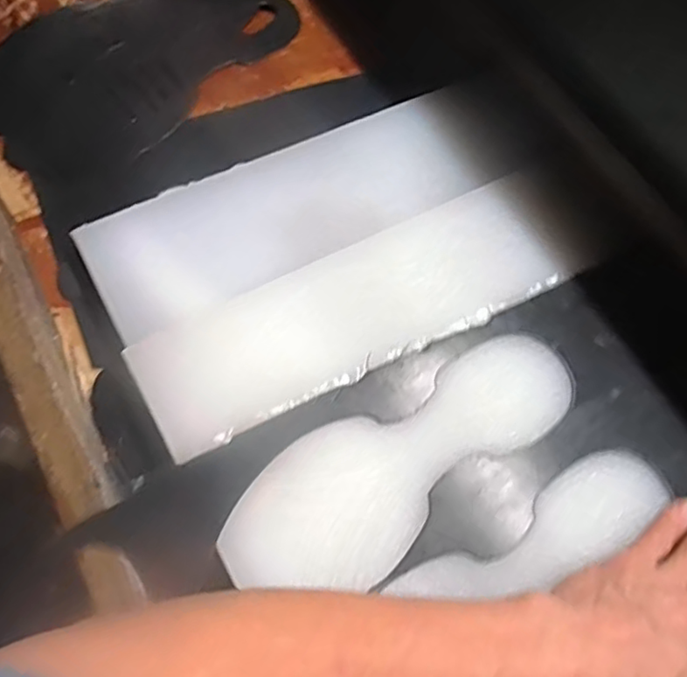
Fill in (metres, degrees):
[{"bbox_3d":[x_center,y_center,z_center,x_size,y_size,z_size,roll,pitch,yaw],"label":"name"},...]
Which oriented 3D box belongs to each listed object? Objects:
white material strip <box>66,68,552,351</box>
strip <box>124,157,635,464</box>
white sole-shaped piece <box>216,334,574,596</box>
[{"bbox_3d":[-0.014,-0.125,0.503,0.389,0.012,0.103,-27,80,-15],"label":"white material strip"},{"bbox_3d":[0.041,-0.037,0.455,0.385,0.012,0.104,-27,70,-16],"label":"strip"},{"bbox_3d":[0.043,0.078,0.408,0.259,0.009,0.094,-33,72,-18],"label":"white sole-shaped piece"}]

